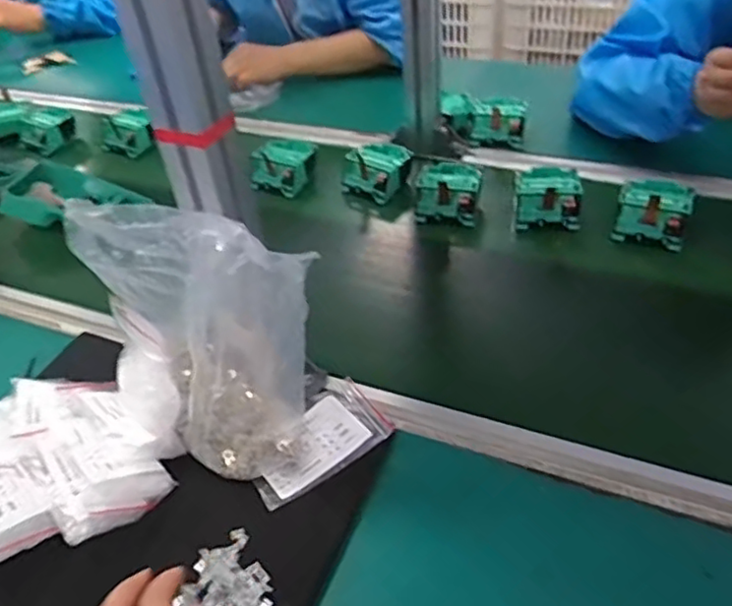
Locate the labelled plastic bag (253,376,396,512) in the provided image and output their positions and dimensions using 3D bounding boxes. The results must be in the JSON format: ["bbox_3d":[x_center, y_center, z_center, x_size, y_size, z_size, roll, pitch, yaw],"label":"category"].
[{"bbox_3d":[-0.044,0.113,0.546,0.122,0.008,0.082,-27,45,-22],"label":"labelled plastic bag"}]

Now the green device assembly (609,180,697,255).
[{"bbox_3d":[0.320,-0.099,0.723,0.078,0.047,0.079,13,45,21],"label":"green device assembly"}]

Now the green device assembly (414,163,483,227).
[{"bbox_3d":[0.101,-0.135,0.796,0.081,0.052,0.086,0,42,8],"label":"green device assembly"}]

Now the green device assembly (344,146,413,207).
[{"bbox_3d":[0.016,-0.174,0.849,0.079,0.044,0.085,14,45,22],"label":"green device assembly"}]

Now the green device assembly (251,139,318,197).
[{"bbox_3d":[-0.112,-0.184,0.877,0.078,0.042,0.070,14,45,22],"label":"green device assembly"}]

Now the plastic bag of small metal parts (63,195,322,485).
[{"bbox_3d":[-0.113,0.036,0.481,0.166,0.216,0.074,17,46,24],"label":"plastic bag of small metal parts"}]

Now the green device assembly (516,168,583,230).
[{"bbox_3d":[0.214,-0.122,0.767,0.075,0.053,0.076,5,42,13],"label":"green device assembly"}]

